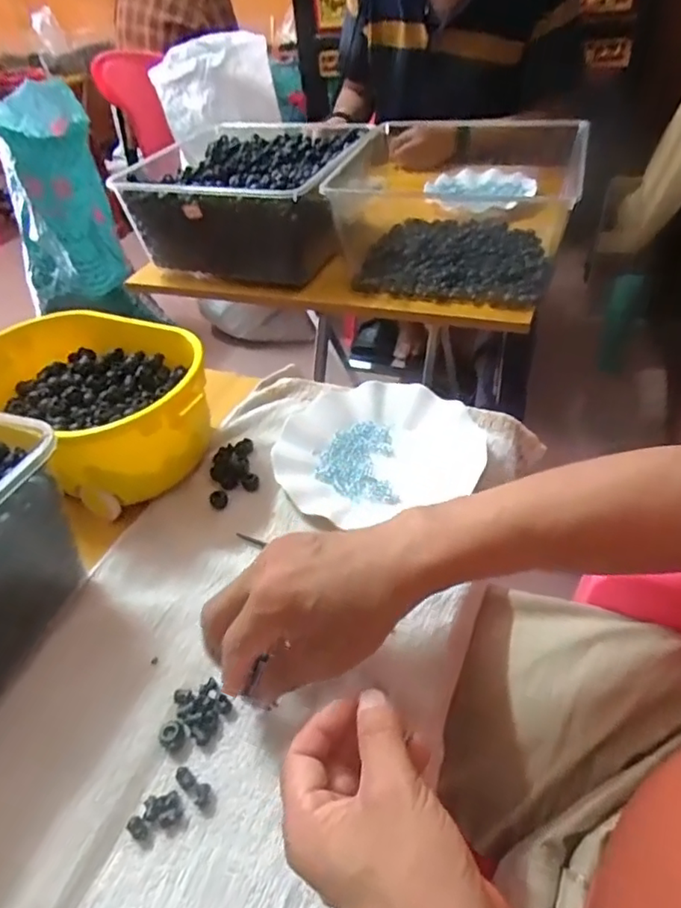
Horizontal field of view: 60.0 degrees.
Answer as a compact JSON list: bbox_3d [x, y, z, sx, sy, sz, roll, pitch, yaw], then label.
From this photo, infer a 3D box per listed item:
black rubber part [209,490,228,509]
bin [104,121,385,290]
[{"bbox_3d":[-0.108,0.040,0.520,0.016,0.011,0.017,-18,43,-12],"label":"black rubber part"},{"bbox_3d":[-0.117,-0.379,0.888,0.304,0.136,0.309,9,44,18],"label":"bin"}]

